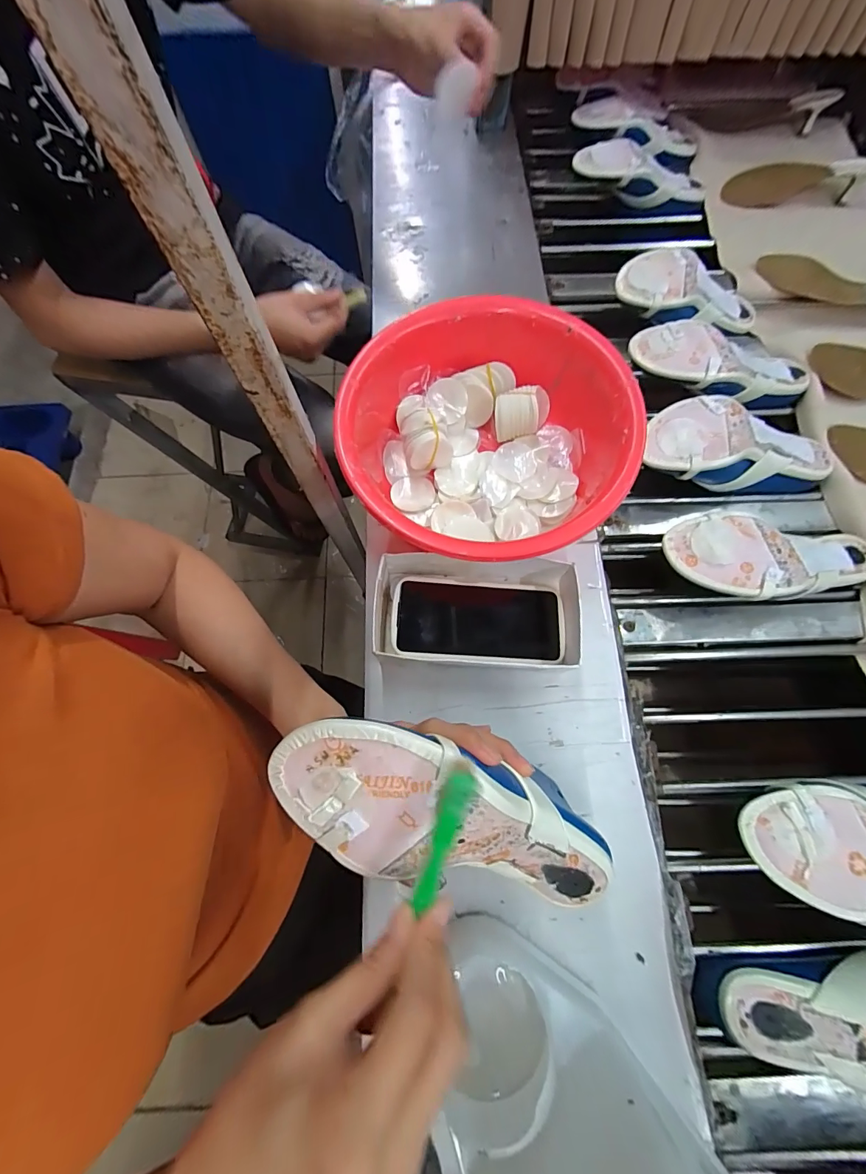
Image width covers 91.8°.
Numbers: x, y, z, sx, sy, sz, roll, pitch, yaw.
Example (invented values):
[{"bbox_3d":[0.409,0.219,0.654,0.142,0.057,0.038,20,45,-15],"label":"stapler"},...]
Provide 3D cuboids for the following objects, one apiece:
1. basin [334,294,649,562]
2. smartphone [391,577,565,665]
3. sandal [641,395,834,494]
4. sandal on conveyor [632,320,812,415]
[{"bbox_3d":[0.052,-0.143,0.431,0.269,0.097,0.273,-1,71,2],"label":"basin"},{"bbox_3d":[0.045,0.031,0.407,0.166,0.009,0.080,5,67,-4],"label":"smartphone"},{"bbox_3d":[0.353,-0.162,0.489,0.236,0.054,0.089,5,71,-12],"label":"sandal"},{"bbox_3d":[0.361,-0.267,0.528,0.238,0.059,0.097,6,71,-12],"label":"sandal on conveyor"}]

